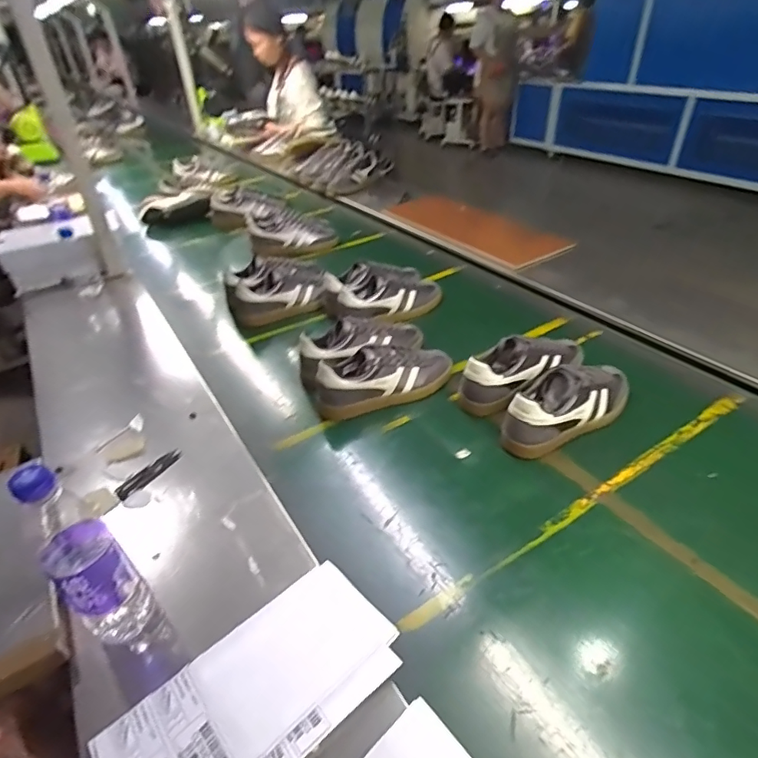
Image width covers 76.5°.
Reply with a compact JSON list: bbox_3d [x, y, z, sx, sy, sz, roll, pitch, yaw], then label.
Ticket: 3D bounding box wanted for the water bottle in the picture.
[{"bbox_3d":[-0.286,0.180,0.470,0.062,0.239,0.060,22,44,35],"label":"water bottle"}]

